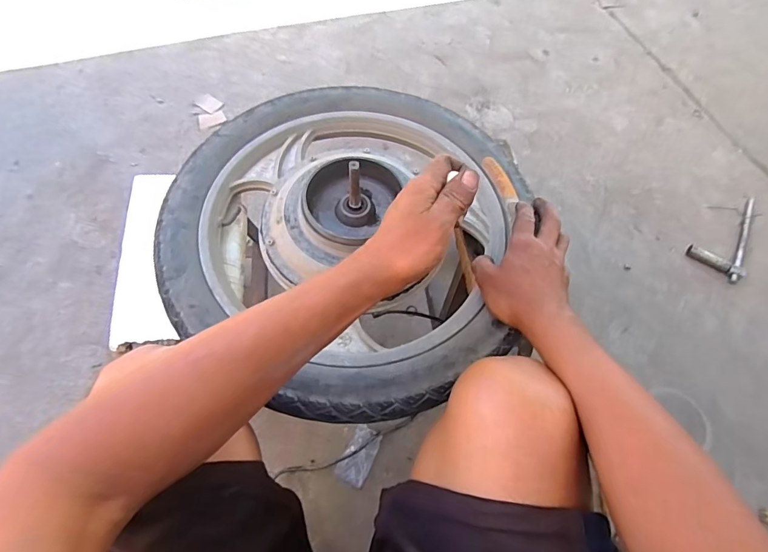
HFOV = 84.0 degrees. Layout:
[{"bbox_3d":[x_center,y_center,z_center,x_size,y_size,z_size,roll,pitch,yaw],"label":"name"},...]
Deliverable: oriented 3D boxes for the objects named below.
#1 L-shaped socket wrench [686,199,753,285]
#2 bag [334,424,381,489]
[{"bbox_3d":[0.709,-0.083,0.856,0.204,0.018,0.101,-40,70,-20],"label":"L-shaped socket wrench"},{"bbox_3d":[-0.038,0.281,0.668,0.046,0.007,0.085,23,64,10],"label":"bag"}]

